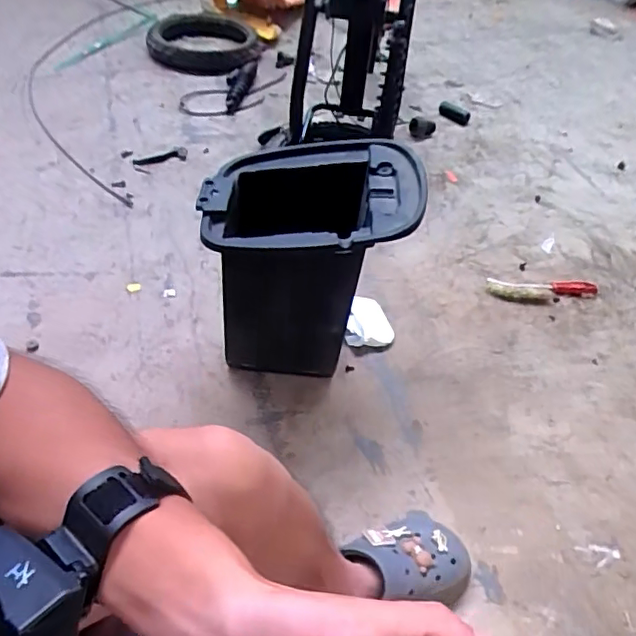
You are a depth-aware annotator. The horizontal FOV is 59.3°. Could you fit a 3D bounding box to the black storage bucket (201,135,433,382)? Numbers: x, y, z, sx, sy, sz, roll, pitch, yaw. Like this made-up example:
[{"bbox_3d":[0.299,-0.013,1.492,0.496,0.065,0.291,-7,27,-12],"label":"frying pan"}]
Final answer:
[{"bbox_3d":[-0.016,-0.073,0.882,0.298,0.343,0.232,7,47,2],"label":"black storage bucket"}]

